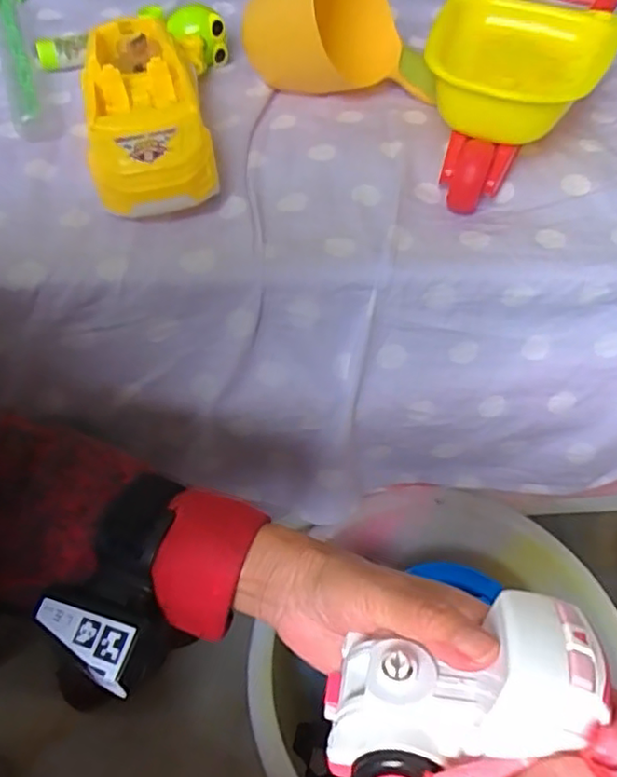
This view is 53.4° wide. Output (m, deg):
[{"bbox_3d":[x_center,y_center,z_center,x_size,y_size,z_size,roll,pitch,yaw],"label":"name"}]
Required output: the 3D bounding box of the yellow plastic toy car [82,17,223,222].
[{"bbox_3d":[-0.119,-0.199,0.451,0.085,0.053,0.180,-9,55,-11],"label":"yellow plastic toy car"}]

